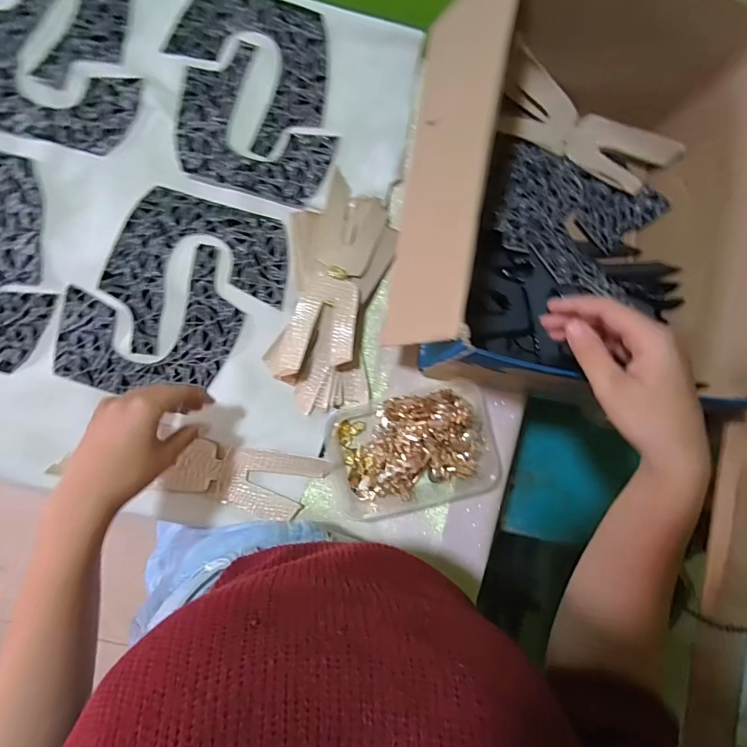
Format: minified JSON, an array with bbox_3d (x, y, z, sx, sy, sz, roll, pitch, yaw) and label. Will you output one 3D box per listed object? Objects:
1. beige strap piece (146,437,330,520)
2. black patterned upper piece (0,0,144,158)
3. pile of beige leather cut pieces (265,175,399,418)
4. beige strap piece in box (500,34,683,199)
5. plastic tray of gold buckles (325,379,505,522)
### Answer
[{"bbox_3d":[-0.140,0.118,0.478,0.168,0.010,0.072,11,85,-6],"label":"beige strap piece"},{"bbox_3d":[-0.362,-0.376,0.488,0.172,0.009,0.269,-9,84,-12],"label":"black patterned upper piece"},{"bbox_3d":[-0.045,-0.085,0.487,0.112,0.035,0.247,11,87,-4],"label":"pile of beige leather cut pieces"},{"bbox_3d":[0.240,-0.280,0.496,0.222,0.047,0.072,25,86,-3],"label":"beige strap piece in box"},{"bbox_3d":[0.044,0.088,0.478,0.190,0.045,0.137,-13,89,-5],"label":"plastic tray of gold buckles"}]

